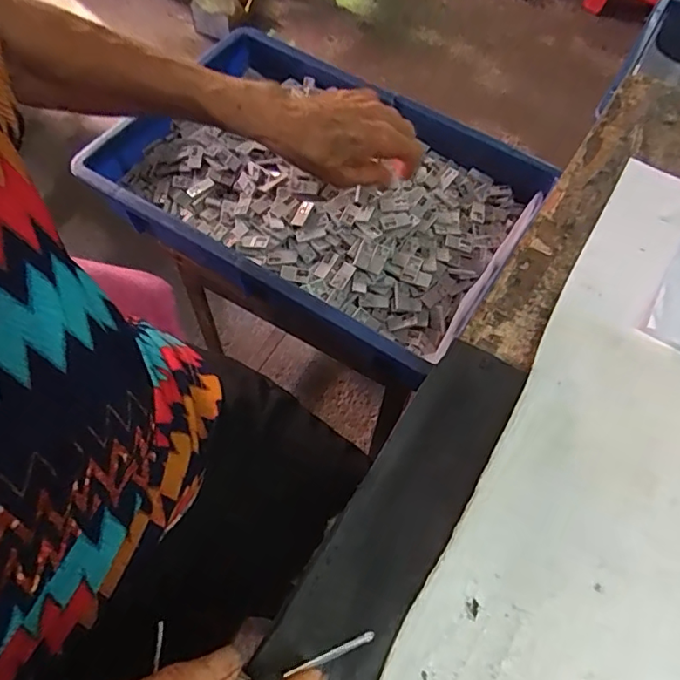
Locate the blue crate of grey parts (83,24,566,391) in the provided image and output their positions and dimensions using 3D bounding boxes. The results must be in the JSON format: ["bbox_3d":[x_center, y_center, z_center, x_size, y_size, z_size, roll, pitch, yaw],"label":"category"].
[{"bbox_3d":[-0.031,-0.175,0.590,0.437,0.068,0.299,33,64,14],"label":"blue crate of grey parts"}]

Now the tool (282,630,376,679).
[{"bbox_3d":[-0.004,0.131,0.230,0.039,0.004,0.004,-18,64,-13],"label":"tool"}]

